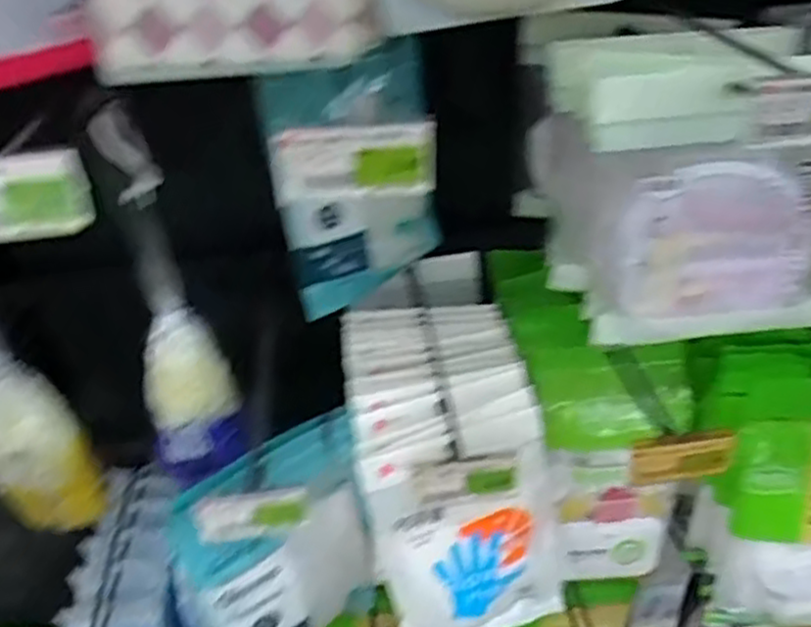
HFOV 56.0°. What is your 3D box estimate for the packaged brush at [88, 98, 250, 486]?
[{"bbox_3d":[-0.215,0.009,0.689,0.093,0.342,0.061,-15,37,-15],"label":"packaged brush"}]

